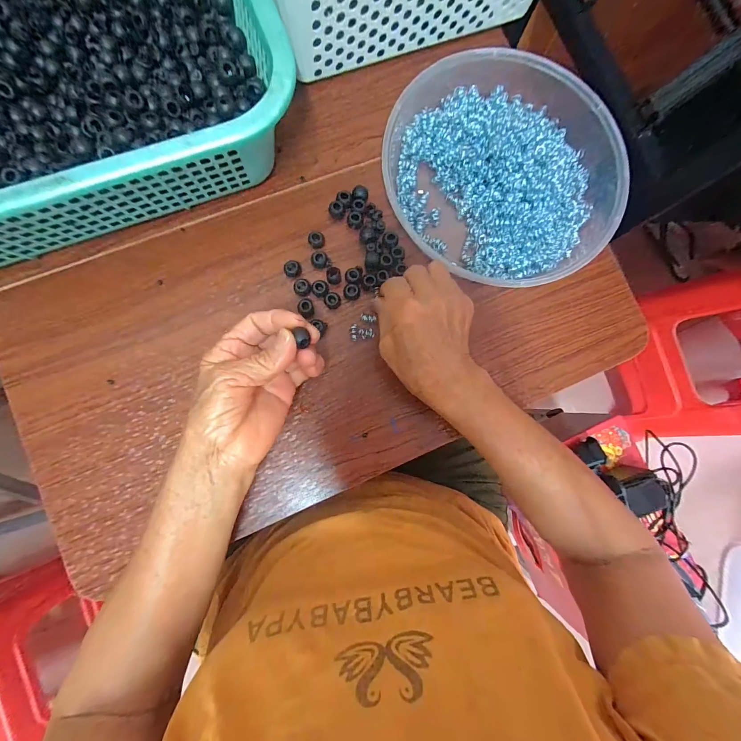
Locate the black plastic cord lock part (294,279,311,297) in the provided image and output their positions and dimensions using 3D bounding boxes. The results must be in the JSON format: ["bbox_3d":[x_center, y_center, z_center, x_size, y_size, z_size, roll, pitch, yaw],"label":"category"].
[{"bbox_3d":[-0.063,-0.077,0.313,0.015,0.009,0.015,0,85,-5],"label":"black plastic cord lock part"}]

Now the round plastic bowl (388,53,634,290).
[{"bbox_3d":[0.124,-0.190,0.318,0.216,0.037,0.206,0,85,-5],"label":"round plastic bowl"}]

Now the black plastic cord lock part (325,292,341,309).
[{"bbox_3d":[-0.035,-0.065,0.313,0.015,0.011,0.013,-8,85,-5],"label":"black plastic cord lock part"}]

